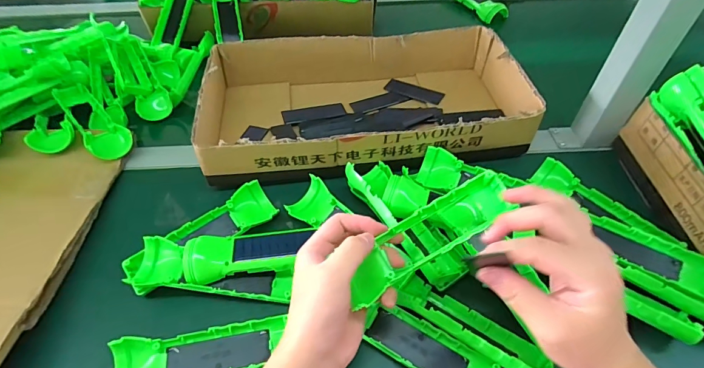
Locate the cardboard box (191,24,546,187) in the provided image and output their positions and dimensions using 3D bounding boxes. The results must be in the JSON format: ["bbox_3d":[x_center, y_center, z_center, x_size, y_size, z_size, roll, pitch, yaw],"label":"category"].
[{"bbox_3d":[0.016,-0.119,0.514,0.398,0.078,0.232,-6,51,-3],"label":"cardboard box"}]

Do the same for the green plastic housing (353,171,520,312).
[{"bbox_3d":[0.065,0.046,0.327,0.154,0.036,0.039,-34,56,-9],"label":"green plastic housing"}]

